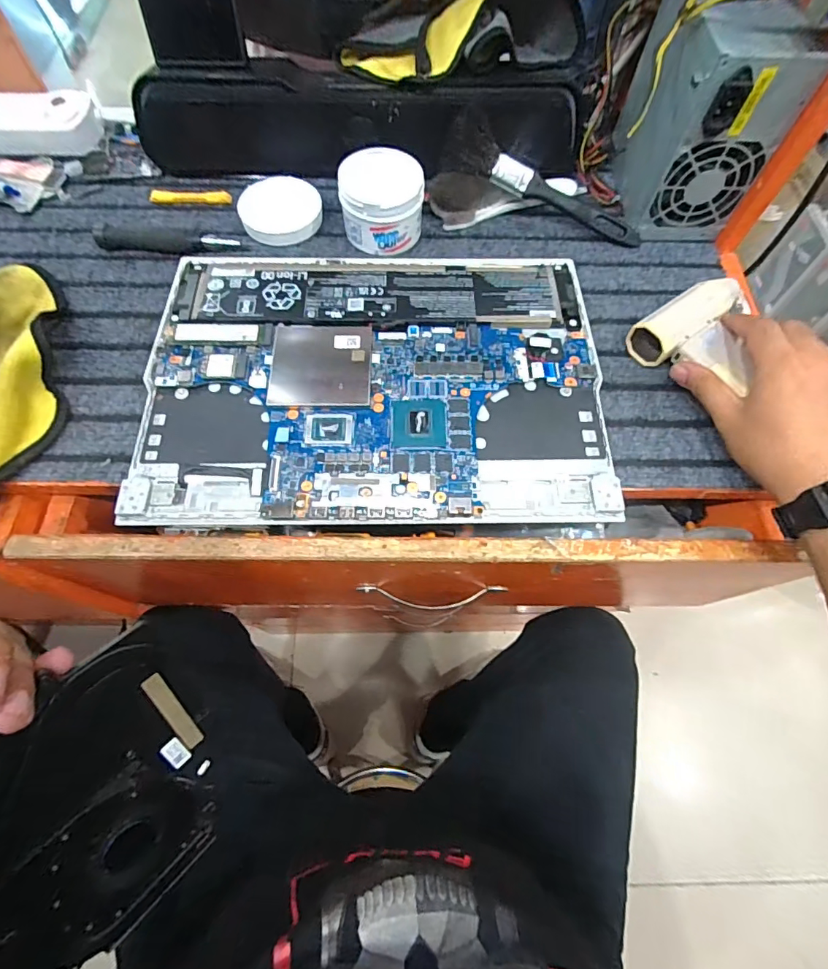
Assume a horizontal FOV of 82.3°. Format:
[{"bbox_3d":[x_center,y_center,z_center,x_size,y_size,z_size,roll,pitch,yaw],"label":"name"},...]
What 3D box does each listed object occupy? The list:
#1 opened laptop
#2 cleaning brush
[{"bbox_3d":[-0.032,-0.094,0.376,0.348,0.020,0.253,-1,66,-1],"label":"opened laptop"},{"bbox_3d":[0.123,-0.280,0.446,0.202,0.037,0.030,25,65,-6],"label":"cleaning brush"}]

